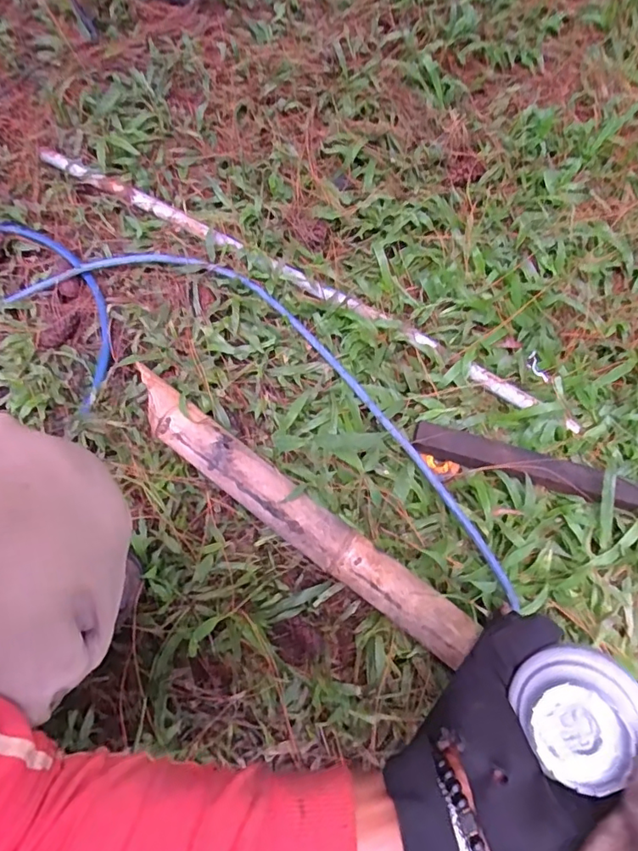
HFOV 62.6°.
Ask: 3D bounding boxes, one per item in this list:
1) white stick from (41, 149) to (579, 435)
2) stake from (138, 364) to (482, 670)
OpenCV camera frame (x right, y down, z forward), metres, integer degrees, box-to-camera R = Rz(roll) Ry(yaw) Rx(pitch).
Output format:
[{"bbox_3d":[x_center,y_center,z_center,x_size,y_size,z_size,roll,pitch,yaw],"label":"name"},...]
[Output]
[{"bbox_3d":[-0.042,-0.207,0.693,0.829,0.026,0.037,30,75,10],"label":"white stick"},{"bbox_3d":[0.142,0.219,0.545,0.888,0.035,0.054,36,73,12],"label":"stake"}]

